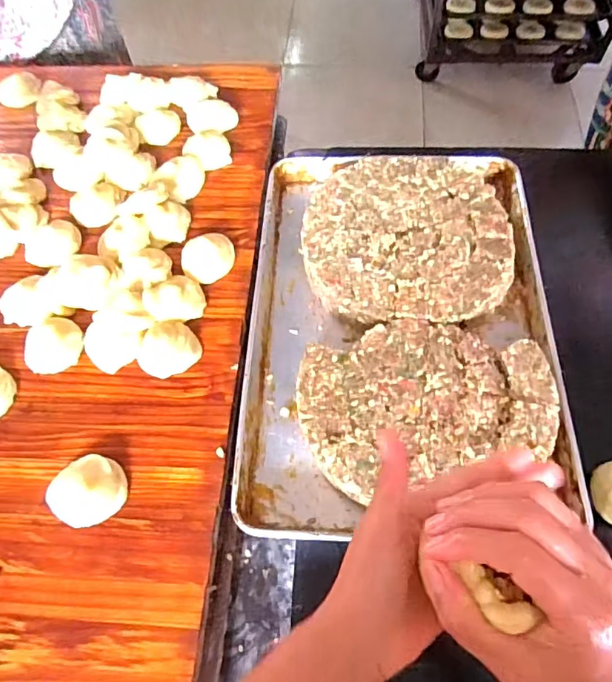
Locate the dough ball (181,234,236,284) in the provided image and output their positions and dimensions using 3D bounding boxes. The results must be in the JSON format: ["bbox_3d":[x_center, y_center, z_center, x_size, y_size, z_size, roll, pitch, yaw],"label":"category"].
[{"bbox_3d":[-0.144,-0.124,0.755,0.077,0.040,0.064,-16,61,-5],"label":"dough ball"}]

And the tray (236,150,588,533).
[{"bbox_3d":[0.128,-0.039,0.720,0.397,0.065,0.582,1,61,5],"label":"tray"}]

